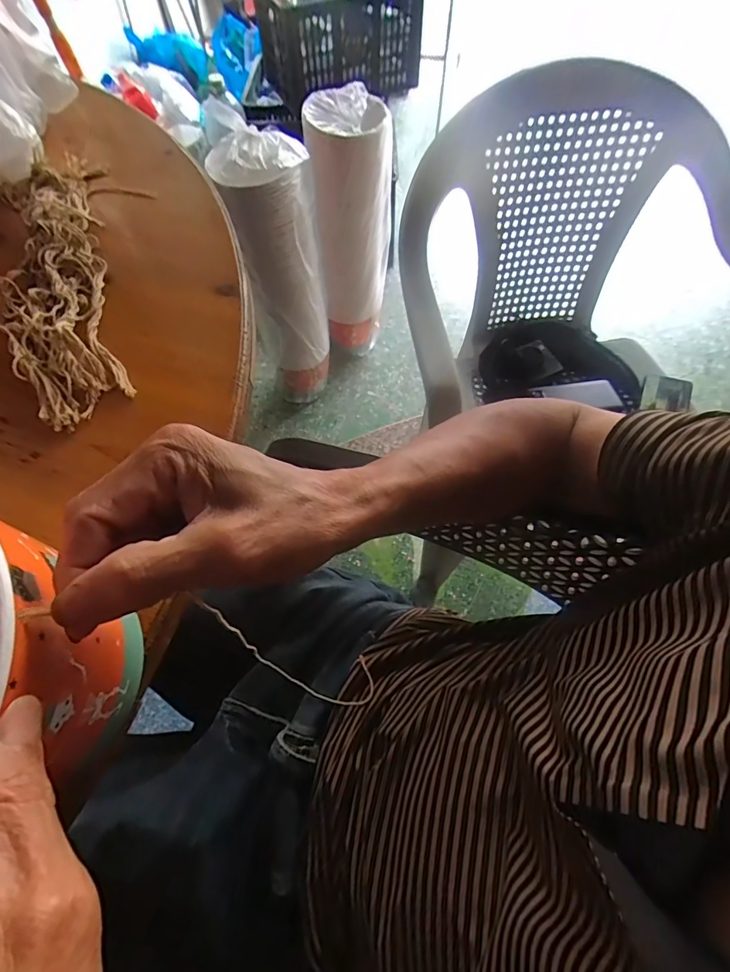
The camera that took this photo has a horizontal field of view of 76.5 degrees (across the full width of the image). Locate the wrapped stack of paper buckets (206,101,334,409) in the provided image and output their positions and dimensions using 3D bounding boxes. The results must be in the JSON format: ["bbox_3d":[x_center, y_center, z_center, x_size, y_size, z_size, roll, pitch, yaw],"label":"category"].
[{"bbox_3d":[-0.187,-0.449,1.049,0.161,0.664,0.172,-20,64,-9],"label":"wrapped stack of paper buckets"}]

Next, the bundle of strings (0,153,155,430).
[{"bbox_3d":[-0.276,-0.204,0.429,0.122,0.029,0.348,-18,63,-8],"label":"bundle of strings"}]

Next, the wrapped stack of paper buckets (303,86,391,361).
[{"bbox_3d":[-0.026,-0.532,1.093,0.160,0.589,0.155,-2,62,0],"label":"wrapped stack of paper buckets"}]

